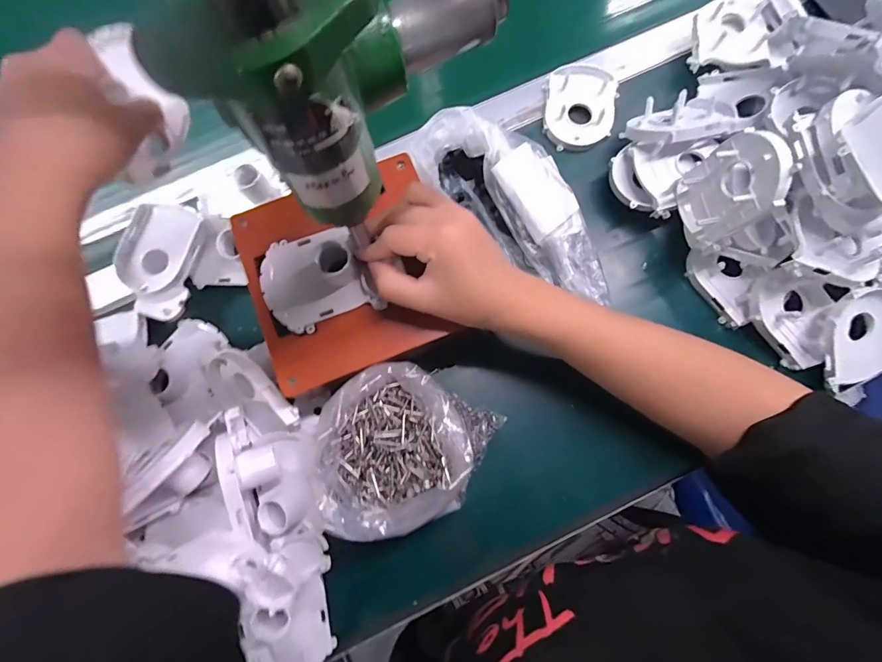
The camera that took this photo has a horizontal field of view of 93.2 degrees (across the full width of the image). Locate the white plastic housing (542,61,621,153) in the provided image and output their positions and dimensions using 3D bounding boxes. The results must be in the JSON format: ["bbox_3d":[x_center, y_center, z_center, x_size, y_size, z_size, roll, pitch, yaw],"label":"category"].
[{"bbox_3d":[0.137,-0.220,0.410,0.067,0.023,0.087,3,79,1],"label":"white plastic housing"}]

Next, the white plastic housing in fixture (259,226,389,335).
[{"bbox_3d":[-0.091,-0.041,0.301,0.078,0.023,0.070,-19,79,-3],"label":"white plastic housing in fixture"}]

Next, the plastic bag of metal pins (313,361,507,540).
[{"bbox_3d":[-0.029,0.088,0.315,0.116,0.092,0.122,37,81,8],"label":"plastic bag of metal pins"}]

